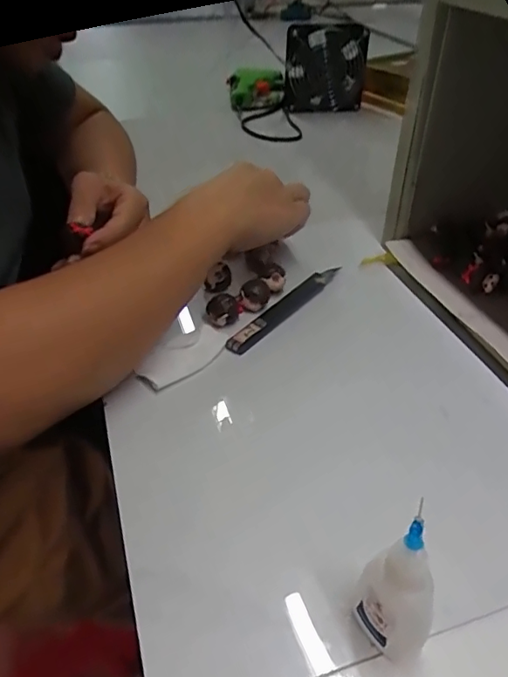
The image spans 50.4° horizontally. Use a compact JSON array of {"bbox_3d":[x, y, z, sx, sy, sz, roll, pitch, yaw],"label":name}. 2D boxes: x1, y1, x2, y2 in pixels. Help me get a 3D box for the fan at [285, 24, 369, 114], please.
[{"bbox_3d":[0.110,-0.407,0.820,0.122,0.119,0.032,-5,28,-9],"label":"fan"}]

